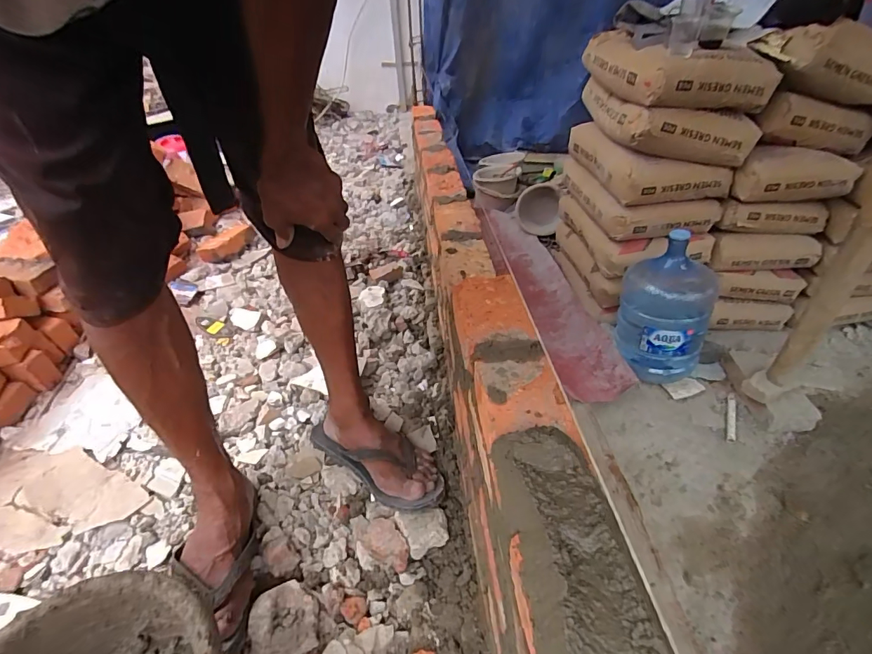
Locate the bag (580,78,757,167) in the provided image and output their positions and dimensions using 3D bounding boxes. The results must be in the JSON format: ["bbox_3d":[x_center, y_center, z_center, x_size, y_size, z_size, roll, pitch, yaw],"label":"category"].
[{"bbox_3d":[0.743,-0.715,1.463,0.370,0.145,0.519,-4,38,1],"label":"bag"}]

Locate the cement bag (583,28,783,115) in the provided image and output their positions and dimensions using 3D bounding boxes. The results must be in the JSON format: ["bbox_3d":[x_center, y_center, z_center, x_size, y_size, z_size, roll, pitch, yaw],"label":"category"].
[{"bbox_3d":[0.718,-0.821,1.374,0.355,0.150,0.536,-7,38,-3],"label":"cement bag"}]

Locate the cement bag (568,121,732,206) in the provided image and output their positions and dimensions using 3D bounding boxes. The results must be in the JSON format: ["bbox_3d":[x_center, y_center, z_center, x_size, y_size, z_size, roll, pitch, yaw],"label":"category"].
[{"bbox_3d":[0.717,-0.612,1.553,0.334,0.153,0.547,-7,38,-3],"label":"cement bag"}]

